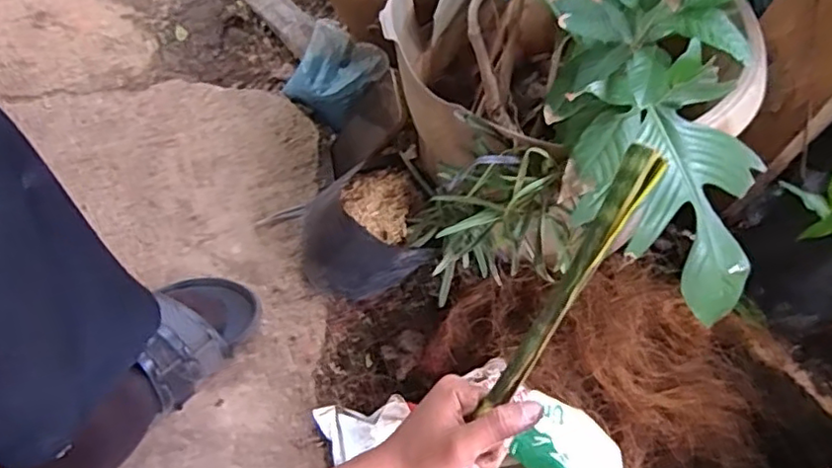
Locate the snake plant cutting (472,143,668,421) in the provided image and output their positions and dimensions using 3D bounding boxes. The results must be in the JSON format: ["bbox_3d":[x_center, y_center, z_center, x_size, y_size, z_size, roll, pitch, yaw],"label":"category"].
[{"bbox_3d":[0.101,0.035,0.416,0.020,0.009,0.201,31,108,11],"label":"snake plant cutting"}]

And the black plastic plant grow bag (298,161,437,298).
[{"bbox_3d":[-0.060,-0.005,0.713,0.136,0.114,0.128,-8,64,-12],"label":"black plastic plant grow bag"}]

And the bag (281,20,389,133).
[{"bbox_3d":[-0.117,-0.226,0.882,0.127,0.035,0.123,35,84,14],"label":"bag"}]

